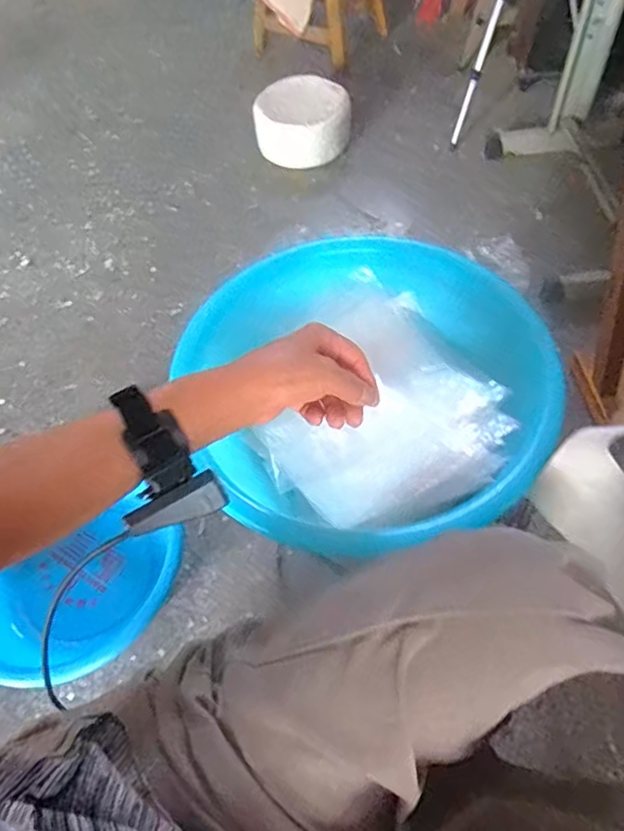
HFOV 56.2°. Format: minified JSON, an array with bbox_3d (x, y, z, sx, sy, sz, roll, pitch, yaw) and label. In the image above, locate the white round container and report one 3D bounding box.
[{"bbox_3d":[-0.021,-0.687,1.398,0.215,0.139,0.215,-2,57,4],"label":"white round container"}]

